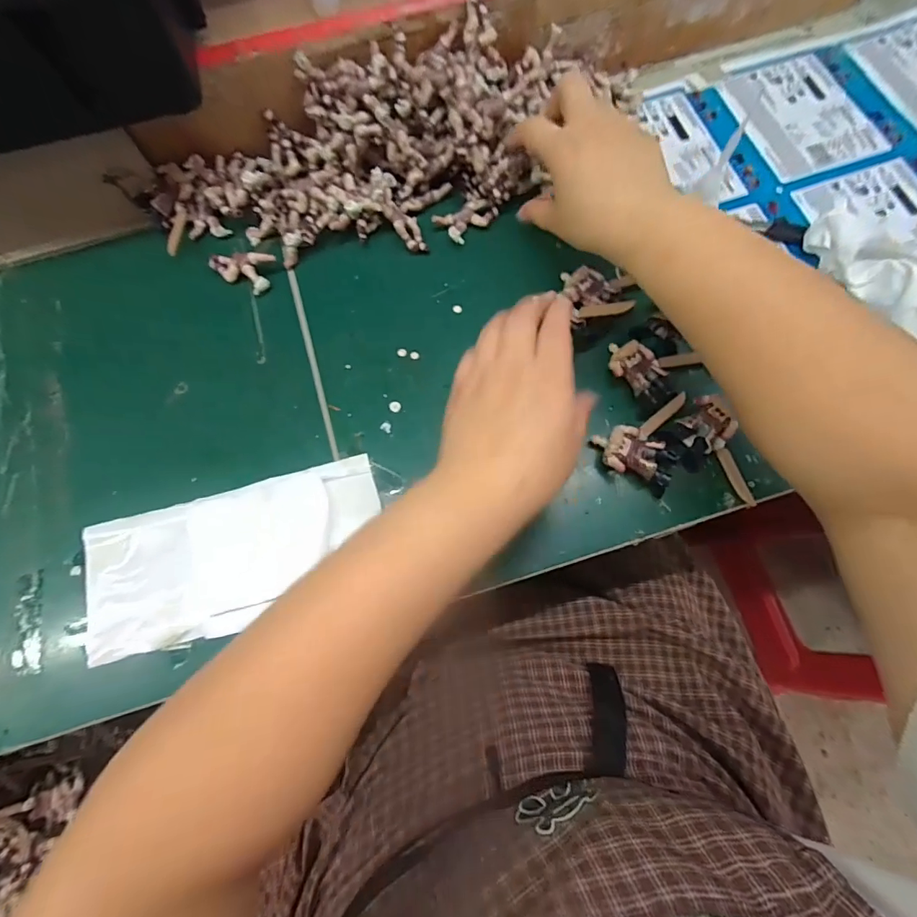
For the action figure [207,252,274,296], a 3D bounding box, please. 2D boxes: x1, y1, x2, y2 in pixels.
[{"bbox_3d":[-0.187,-0.166,0.394,0.054,0.020,0.032,24,76,9],"label":"action figure"}]

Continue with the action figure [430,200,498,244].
[{"bbox_3d":[0.007,-0.212,0.402,0.050,0.012,0.035,-39,76,-9],"label":"action figure"}]

